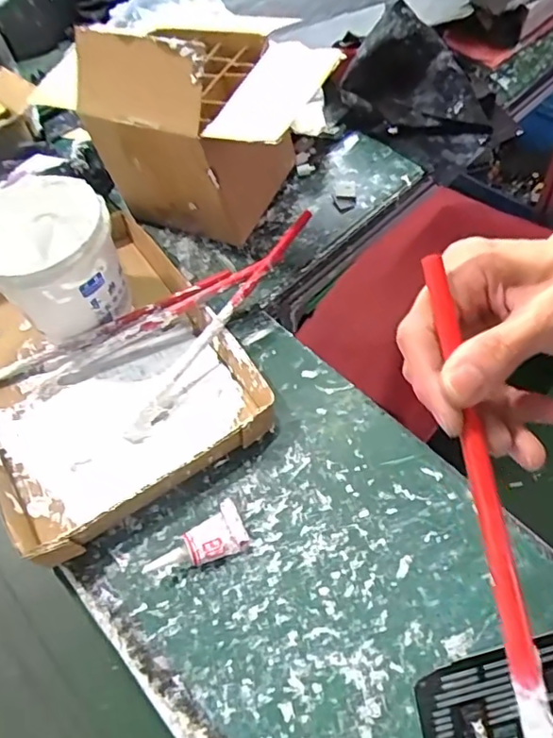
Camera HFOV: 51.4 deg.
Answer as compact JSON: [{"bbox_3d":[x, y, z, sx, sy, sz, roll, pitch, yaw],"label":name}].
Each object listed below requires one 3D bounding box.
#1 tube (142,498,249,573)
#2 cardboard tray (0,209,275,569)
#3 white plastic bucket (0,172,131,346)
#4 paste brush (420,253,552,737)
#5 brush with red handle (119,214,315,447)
[{"bbox_3d":[-0.063,0.136,0.447,0.081,0.016,0.038,-23,61,-23],"label":"tube"},{"bbox_3d":[-0.168,-0.006,0.534,0.230,0.036,0.291,-31,64,-13],"label":"cardboard tray"},{"bbox_3d":[-0.205,-0.095,0.538,0.114,0.120,0.105,-4,59,7],"label":"white plastic bucket"},{"bbox_3d":[0.091,0.080,0.231,0.012,0.010,0.259,-11,83,-2],"label":"paste brush"},{"bbox_3d":[-0.052,-0.042,0.529,0.017,0.022,0.262,34,81,20],"label":"brush with red handle"}]

